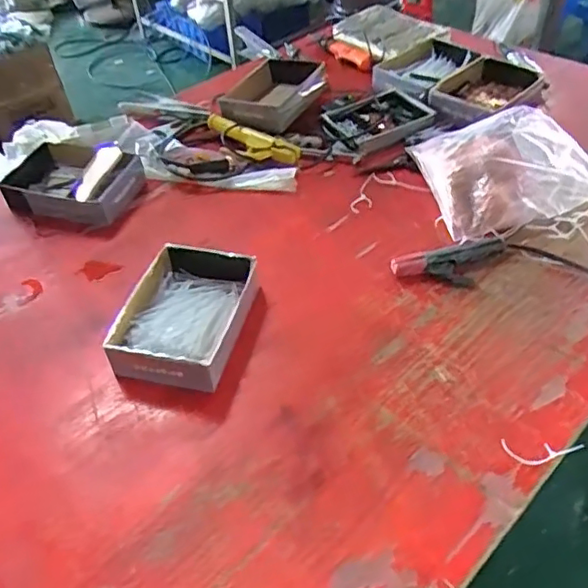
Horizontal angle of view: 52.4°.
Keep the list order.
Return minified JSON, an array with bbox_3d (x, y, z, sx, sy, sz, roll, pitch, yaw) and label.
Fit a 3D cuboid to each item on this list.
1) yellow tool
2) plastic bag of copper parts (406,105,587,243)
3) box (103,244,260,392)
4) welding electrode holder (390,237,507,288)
[{"bbox_3d":[-0.103,-0.352,1.357,0.245,0.038,0.086,30,53,16],"label":"yellow tool"},{"bbox_3d":[0.416,-0.257,1.178,0.331,0.105,0.294,-14,44,-8],"label":"plastic bag of copper parts"},{"bbox_3d":[-0.173,0.033,0.968,0.184,0.071,0.247,6,45,12],"label":"box"},{"bbox_3d":[0.283,-0.051,1.039,0.215,0.028,0.089,-14,44,-9],"label":"welding electrode holder"}]

